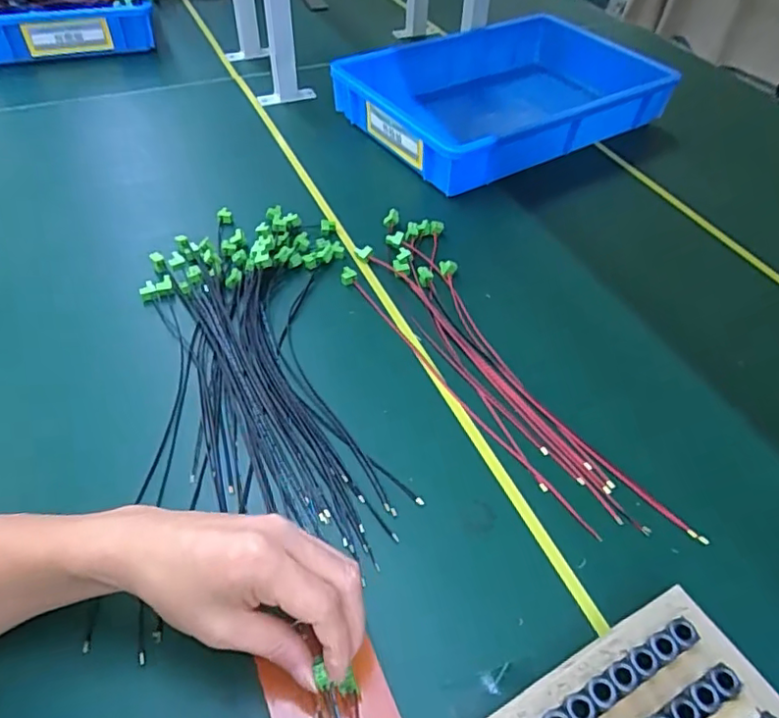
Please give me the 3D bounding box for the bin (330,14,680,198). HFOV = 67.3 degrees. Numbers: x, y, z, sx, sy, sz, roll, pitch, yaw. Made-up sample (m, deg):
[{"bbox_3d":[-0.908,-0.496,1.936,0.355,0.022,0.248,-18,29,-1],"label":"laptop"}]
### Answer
[{"bbox_3d":[0.176,-0.399,0.886,0.463,0.085,0.290,-26,53,-22],"label":"bin"}]

